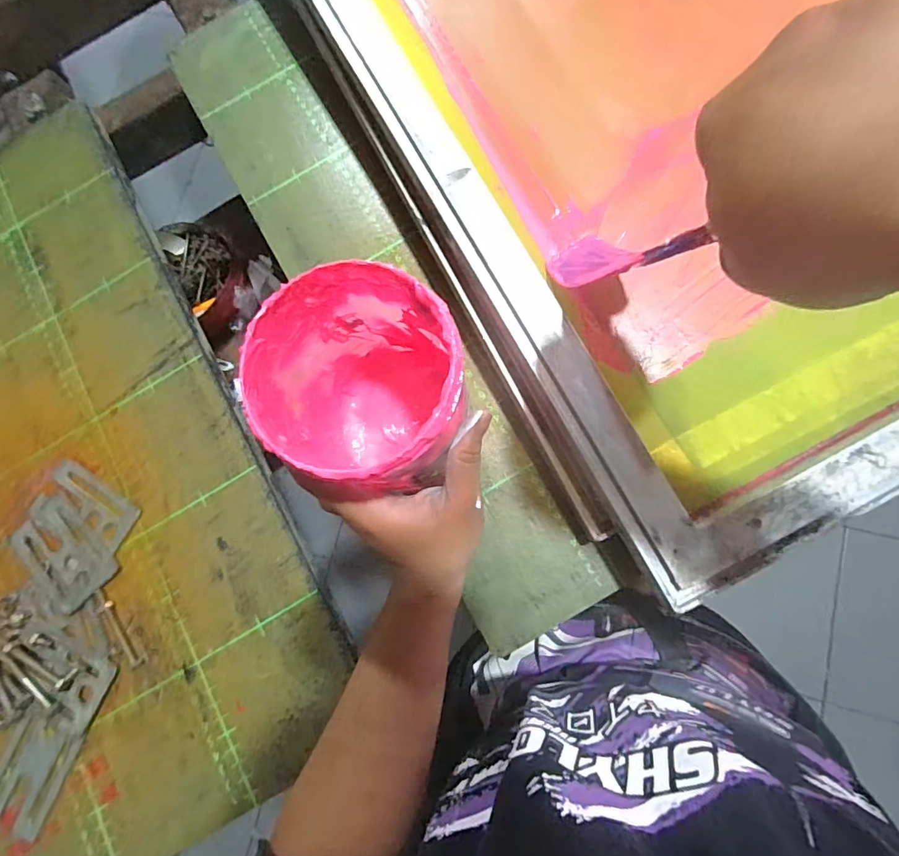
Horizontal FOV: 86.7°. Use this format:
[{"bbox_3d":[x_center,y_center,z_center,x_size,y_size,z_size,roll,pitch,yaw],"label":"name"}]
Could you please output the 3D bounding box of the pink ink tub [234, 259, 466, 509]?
[{"bbox_3d":[-0.037,-0.016,0.263,0.093,0.136,0.101,-1,84,6],"label":"pink ink tub"}]

